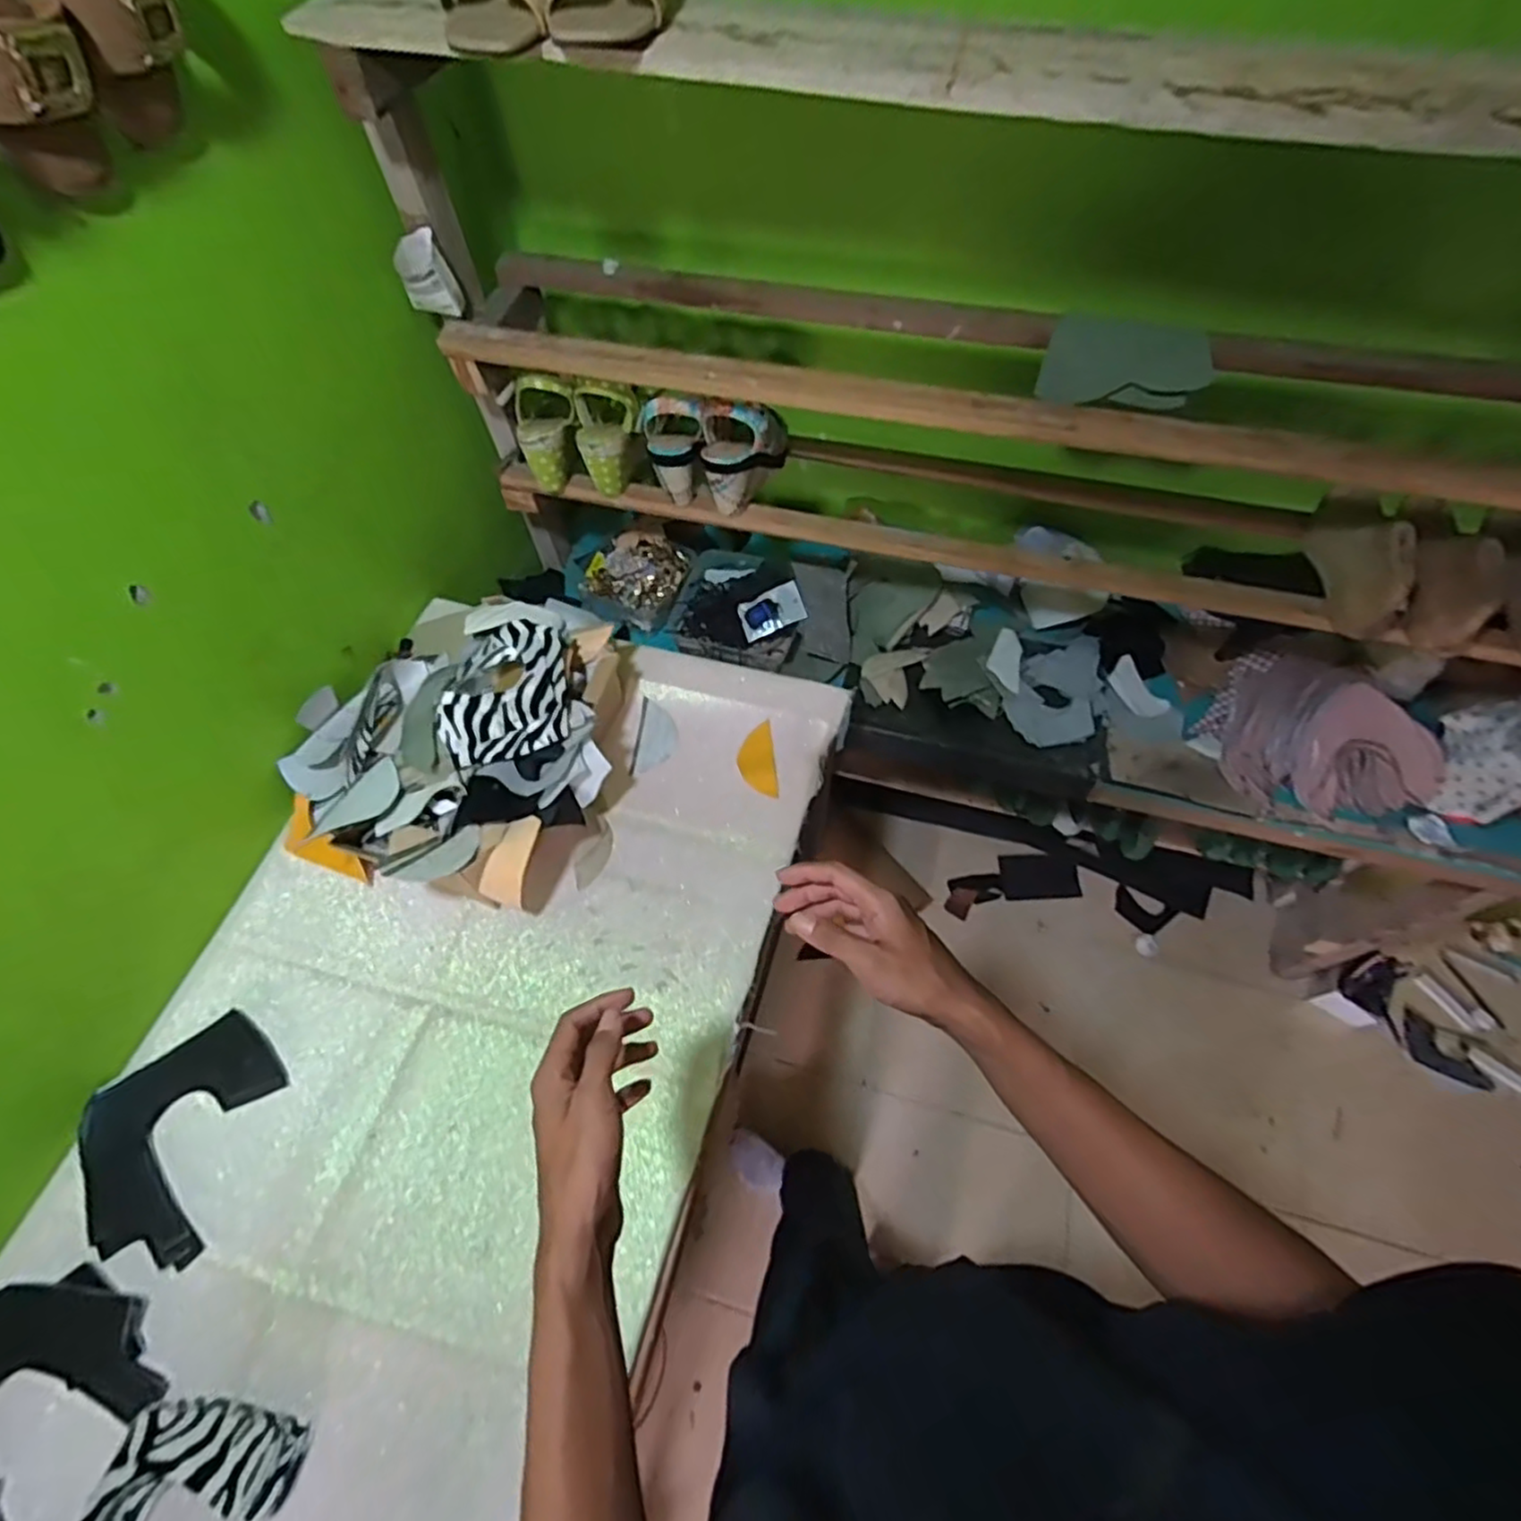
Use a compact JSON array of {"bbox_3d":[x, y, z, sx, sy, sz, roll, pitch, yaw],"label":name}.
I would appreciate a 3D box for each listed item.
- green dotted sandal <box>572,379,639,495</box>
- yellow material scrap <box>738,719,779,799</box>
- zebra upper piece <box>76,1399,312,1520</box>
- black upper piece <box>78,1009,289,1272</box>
[{"bbox_3d":[-0.198,-0.429,0.937,0.081,0.134,0.069,-10,60,-5],"label":"green dotted sandal"},{"bbox_3d":[-0.004,-0.001,0.914,0.047,0.004,0.103,-6,66,-4],"label":"yellow material scrap"},{"bbox_3d":[-0.459,0.604,0.557,0.137,0.034,0.154,11,60,8],"label":"zebra upper piece"},{"bbox_3d":[-0.568,0.374,0.701,0.187,0.018,0.191,-36,65,-18],"label":"black upper piece"}]

